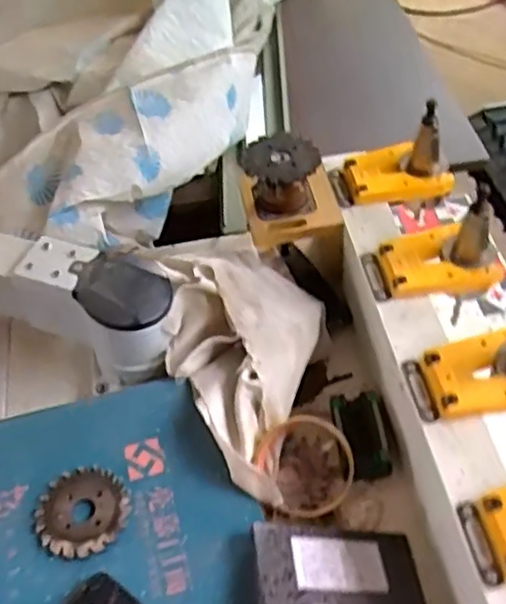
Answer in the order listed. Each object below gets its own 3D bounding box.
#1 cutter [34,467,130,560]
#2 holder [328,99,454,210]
[{"bbox_3d":[-0.141,0.172,0.589,0.075,0.008,0.075,-2,51,3],"label":"cutter"},{"bbox_3d":[0.138,-0.143,0.712,0.117,0.097,0.069,-8,51,-2],"label":"holder"}]

